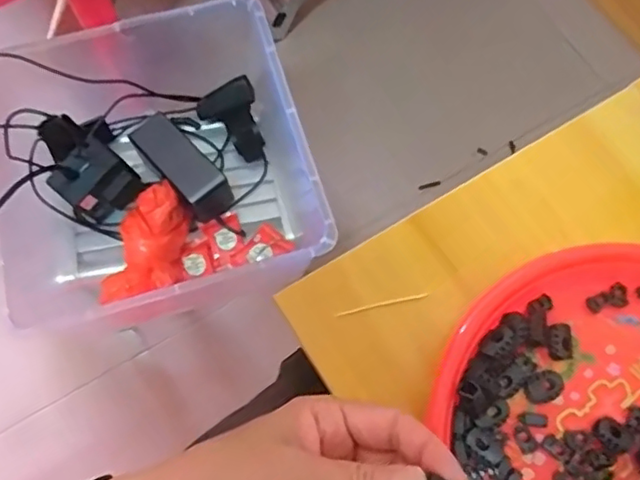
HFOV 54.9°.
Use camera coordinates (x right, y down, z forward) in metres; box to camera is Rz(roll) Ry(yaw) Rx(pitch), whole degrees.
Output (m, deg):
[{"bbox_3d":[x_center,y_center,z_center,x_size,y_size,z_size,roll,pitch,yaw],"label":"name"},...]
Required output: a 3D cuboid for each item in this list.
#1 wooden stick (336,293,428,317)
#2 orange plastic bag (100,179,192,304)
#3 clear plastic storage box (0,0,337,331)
[{"bbox_3d":[0.039,0.040,0.385,0.059,0.004,0.004,-12,71,-5],"label":"wooden stick"},{"bbox_3d":[-0.179,0.009,0.645,0.068,0.057,0.129,7,70,2],"label":"orange plastic bag"},{"bbox_3d":[-0.185,-0.056,0.650,0.333,0.162,0.293,-18,71,-7],"label":"clear plastic storage box"}]

